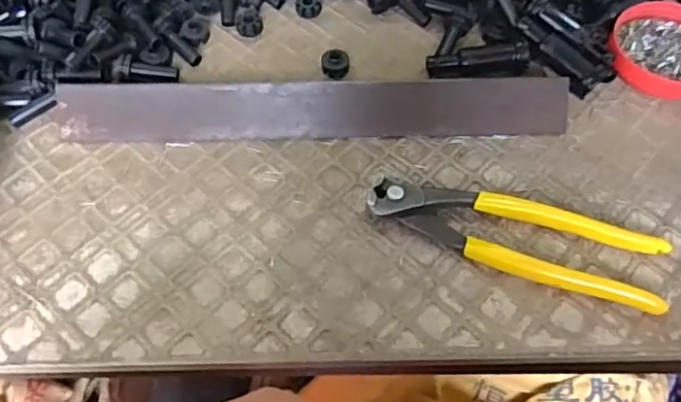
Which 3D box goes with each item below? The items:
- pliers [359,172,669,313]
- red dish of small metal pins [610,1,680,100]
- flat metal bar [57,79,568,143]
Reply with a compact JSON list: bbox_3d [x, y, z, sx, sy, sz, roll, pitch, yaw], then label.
[{"bbox_3d":[0.099,0.018,0.353,0.165,0.014,0.051,15,59,8],"label":"pliers"},{"bbox_3d":[0.227,-0.108,0.430,0.074,0.015,0.080,1,58,-1],"label":"red dish of small metal pins"},{"bbox_3d":[-0.014,-0.058,0.394,0.315,0.007,0.034,-1,102,-2],"label":"flat metal bar"}]

